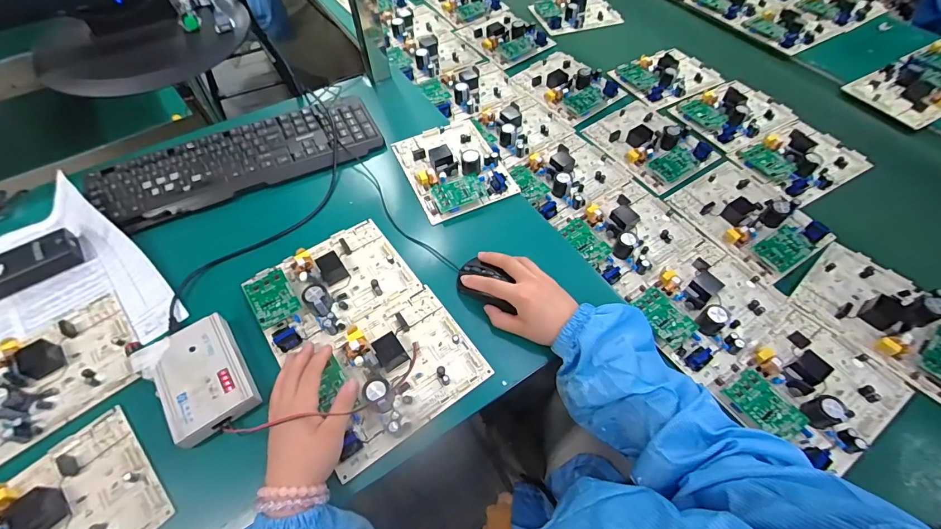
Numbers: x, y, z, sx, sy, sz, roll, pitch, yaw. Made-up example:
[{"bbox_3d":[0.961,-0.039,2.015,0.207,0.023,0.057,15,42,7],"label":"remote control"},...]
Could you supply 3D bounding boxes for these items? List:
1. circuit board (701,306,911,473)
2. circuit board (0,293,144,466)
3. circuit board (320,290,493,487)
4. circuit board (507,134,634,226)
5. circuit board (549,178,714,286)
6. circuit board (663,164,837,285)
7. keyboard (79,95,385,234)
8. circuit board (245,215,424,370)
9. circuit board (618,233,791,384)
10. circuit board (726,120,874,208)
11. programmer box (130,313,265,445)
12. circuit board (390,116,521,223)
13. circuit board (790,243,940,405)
[{"bbox_3d":[0.398,0.137,0.460,0.183,0.029,0.139,-32,62,-19],"label":"circuit board"},{"bbox_3d":[-0.483,0.123,0.449,0.185,0.033,0.139,-36,63,-20],"label":"circuit board"},{"bbox_3d":[-0.087,0.112,0.449,0.177,0.031,0.141,-31,63,-20],"label":"circuit board"},{"bbox_3d":[0.160,-0.151,0.662,0.173,0.033,0.134,-27,61,-16],"label":"circuit board"},{"bbox_3d":[0.233,-0.054,0.597,0.181,0.029,0.149,-26,60,-15],"label":"circuit board"},{"bbox_3d":[0.421,-0.079,0.605,0.149,0.032,0.188,-28,61,-17],"label":"circuit board"},{"bbox_3d":[-0.356,-0.165,0.639,0.420,0.027,0.147,-23,60,-14],"label":"keyboard"},{"bbox_3d":[-0.175,0.022,0.510,0.186,0.030,0.148,-32,62,-18],"label":"circuit board"},{"bbox_3d":[0.310,0.045,0.532,0.182,0.030,0.143,-31,62,-18],"label":"circuit board"},{"bbox_3d":[0.556,-0.179,0.684,0.198,0.029,0.142,-25,60,-15],"label":"circuit board"},{"bbox_3d":[-0.296,0.124,0.446,0.088,0.024,0.126,-36,63,-20],"label":"programmer box"},{"bbox_3d":[-0.026,-0.160,0.633,0.145,0.035,0.182,-21,59,-12],"label":"circuit board"},{"bbox_3d":[0.530,0.061,0.511,0.138,0.031,0.193,-37,64,-21],"label":"circuit board"}]

